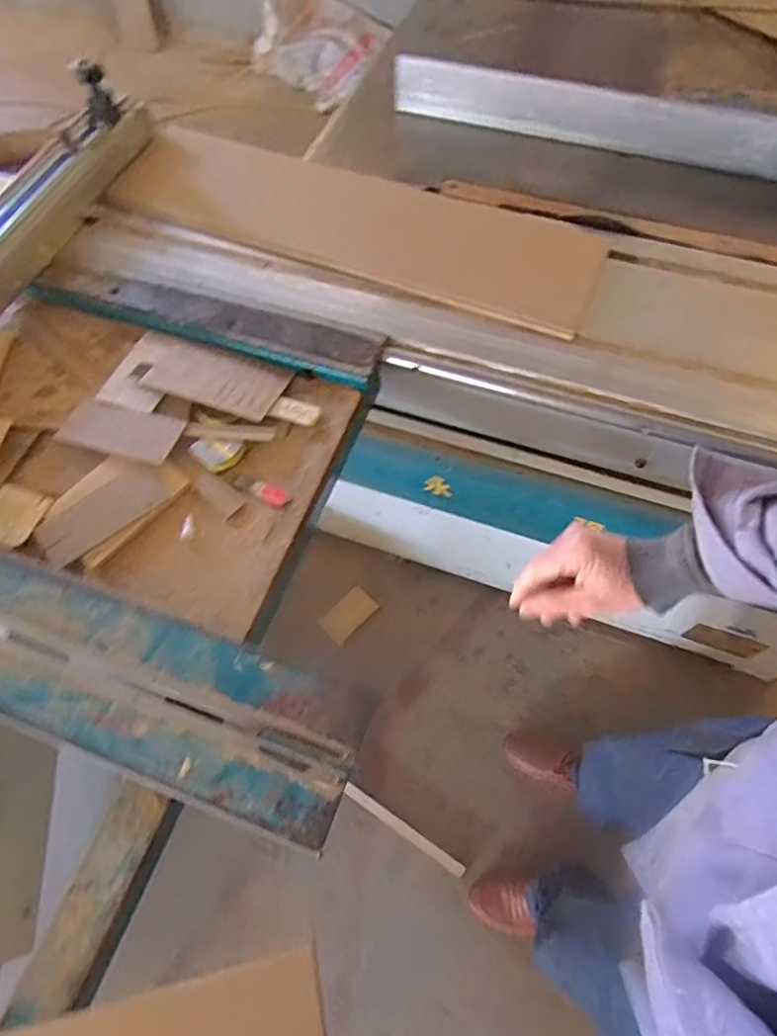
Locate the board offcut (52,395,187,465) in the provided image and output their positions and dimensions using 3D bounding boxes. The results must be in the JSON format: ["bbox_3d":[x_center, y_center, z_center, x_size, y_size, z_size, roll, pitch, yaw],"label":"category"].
[{"bbox_3d":[-0.336,-0.112,0.753,0.154,0.012,0.069,16,64,8],"label":"board offcut"}]

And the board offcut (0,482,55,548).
[{"bbox_3d":[-0.451,-0.003,0.719,0.066,0.008,0.073,18,65,9],"label":"board offcut"}]

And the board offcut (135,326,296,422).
[{"bbox_3d":[-0.242,-0.192,0.789,0.211,0.009,0.094,16,64,8],"label":"board offcut"}]

